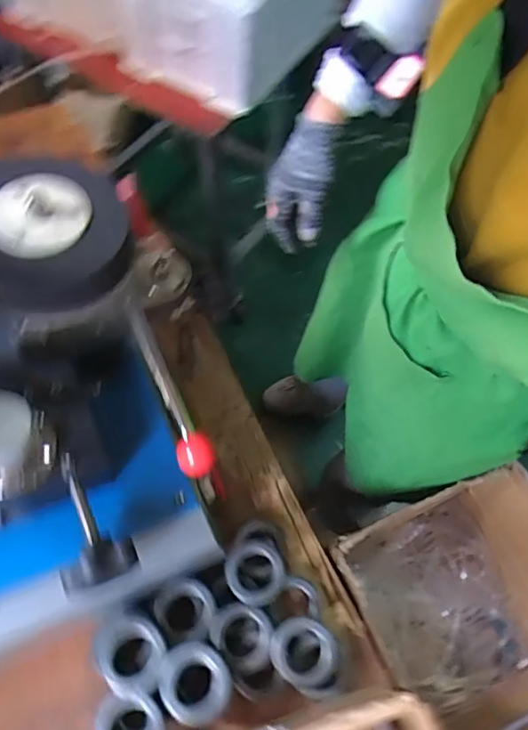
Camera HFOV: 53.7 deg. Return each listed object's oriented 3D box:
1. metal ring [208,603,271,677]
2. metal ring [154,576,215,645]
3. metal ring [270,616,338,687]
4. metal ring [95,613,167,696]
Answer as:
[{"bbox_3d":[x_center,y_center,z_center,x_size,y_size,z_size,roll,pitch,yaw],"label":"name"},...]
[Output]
[{"bbox_3d":[-0.027,0.311,0.596,0.068,0.026,0.065,1,62,-2],"label":"metal ring"},{"bbox_3d":[-0.089,0.279,0.595,0.065,0.017,0.065,1,62,-2],"label":"metal ring"},{"bbox_3d":[0.045,0.318,0.581,0.072,0.022,0.068,-6,66,15],"label":"metal ring"},{"bbox_3d":[-0.143,0.310,0.560,0.068,0.041,0.071,9,62,3],"label":"metal ring"}]

